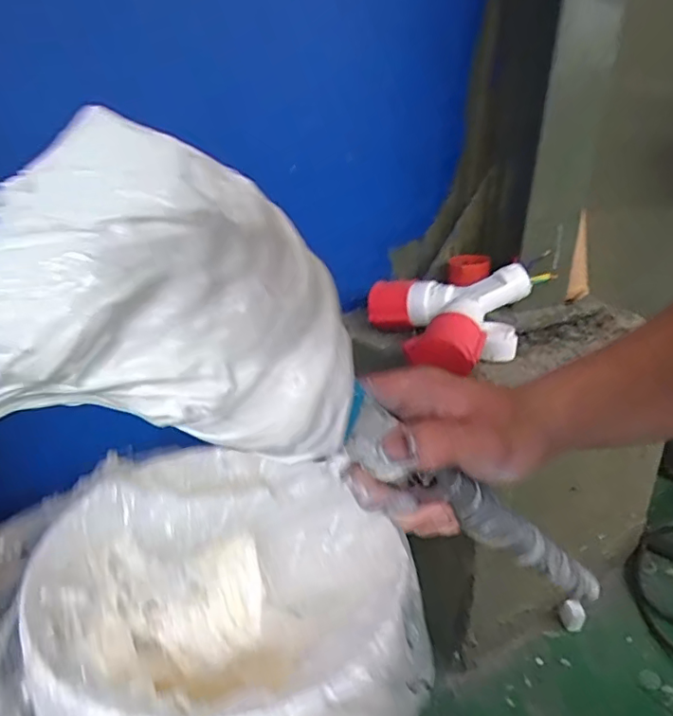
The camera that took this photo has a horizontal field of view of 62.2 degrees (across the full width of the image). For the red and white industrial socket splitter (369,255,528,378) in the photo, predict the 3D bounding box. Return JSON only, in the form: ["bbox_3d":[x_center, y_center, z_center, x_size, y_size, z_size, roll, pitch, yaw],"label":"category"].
[{"bbox_3d":[0.143,-0.068,0.769,0.212,0.091,0.254,13,26,22],"label":"red and white industrial socket splitter"}]

